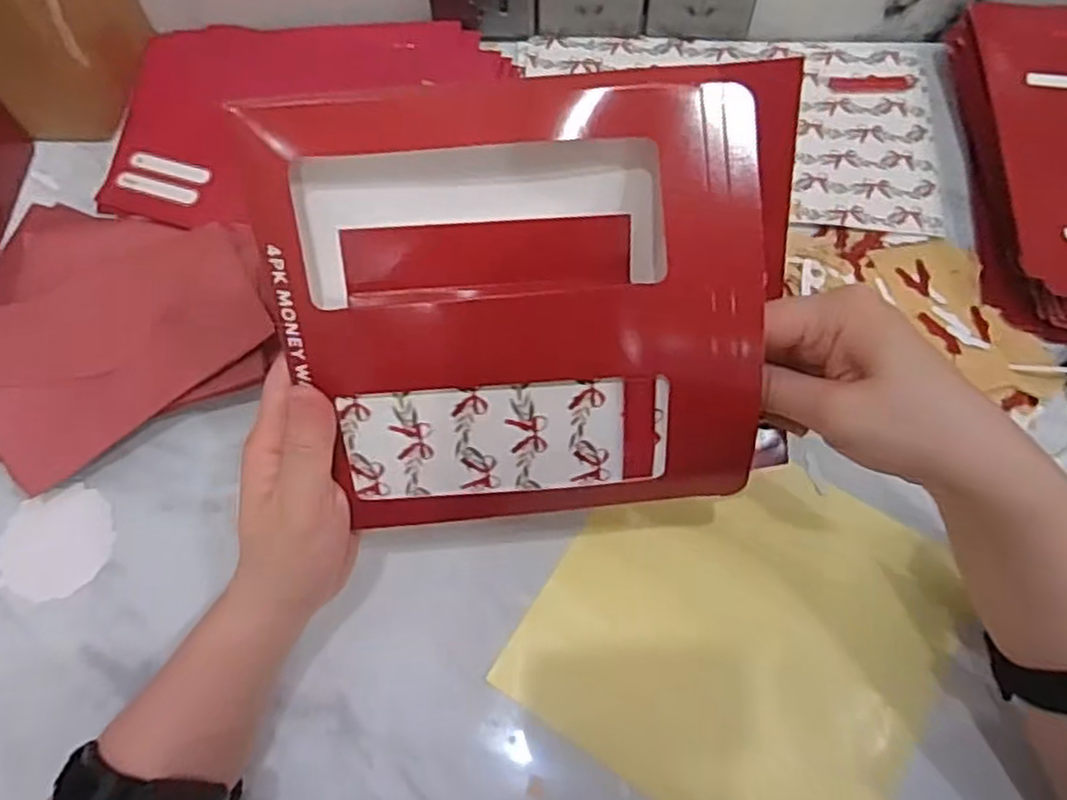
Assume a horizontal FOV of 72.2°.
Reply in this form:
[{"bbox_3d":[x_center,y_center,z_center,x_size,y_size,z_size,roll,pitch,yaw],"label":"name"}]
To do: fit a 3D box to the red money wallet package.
[{"bbox_3d":[0.009,-0.036,0.321,0.224,0.041,0.190,-6,105,-3],"label":"red money wallet package"}]

